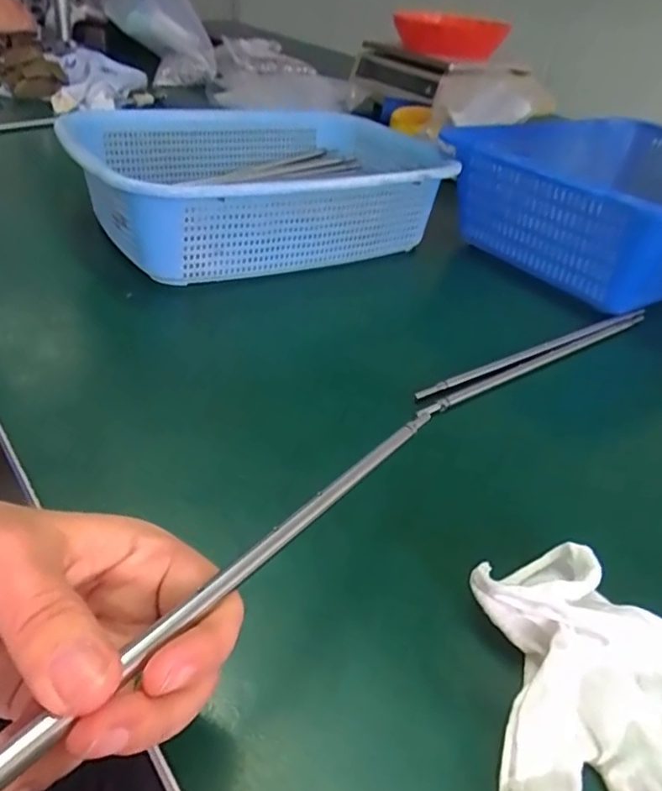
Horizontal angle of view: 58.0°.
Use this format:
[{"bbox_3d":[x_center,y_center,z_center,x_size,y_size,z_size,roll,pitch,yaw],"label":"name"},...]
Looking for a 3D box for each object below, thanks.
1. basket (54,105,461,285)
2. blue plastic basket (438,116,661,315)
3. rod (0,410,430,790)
[{"bbox_3d":[-0.065,-0.207,0.575,0.346,0.093,0.245,-12,41,-25],"label":"basket"},{"bbox_3d":[0.337,-0.203,0.635,0.415,0.113,0.259,-19,44,-31],"label":"blue plastic basket"},{"bbox_3d":[-0.022,0.054,0.208,0.007,0.008,0.273,26,30,23],"label":"rod"}]

